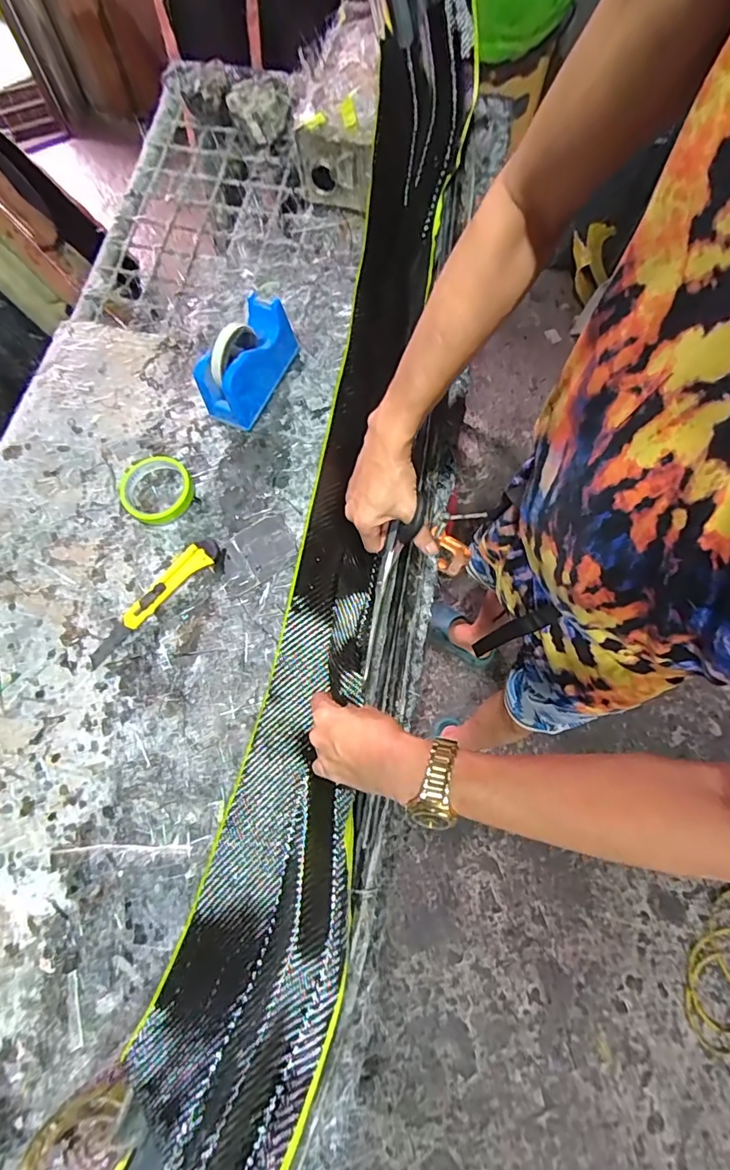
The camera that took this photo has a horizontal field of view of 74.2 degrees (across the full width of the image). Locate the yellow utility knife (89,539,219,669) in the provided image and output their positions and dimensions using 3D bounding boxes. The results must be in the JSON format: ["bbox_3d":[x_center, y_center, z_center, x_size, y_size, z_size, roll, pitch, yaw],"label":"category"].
[{"bbox_3d":[-0.270,0.016,0.609,0.203,0.014,0.038,-43,77,-11],"label":"yellow utility knife"}]

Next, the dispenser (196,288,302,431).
[{"bbox_3d":[-0.160,-0.308,0.653,0.072,0.108,0.154,27,75,9],"label":"dispenser"}]

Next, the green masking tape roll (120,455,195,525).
[{"bbox_3d":[-0.281,-0.130,0.648,0.093,0.022,0.101,0,73,1],"label":"green masking tape roll"}]

